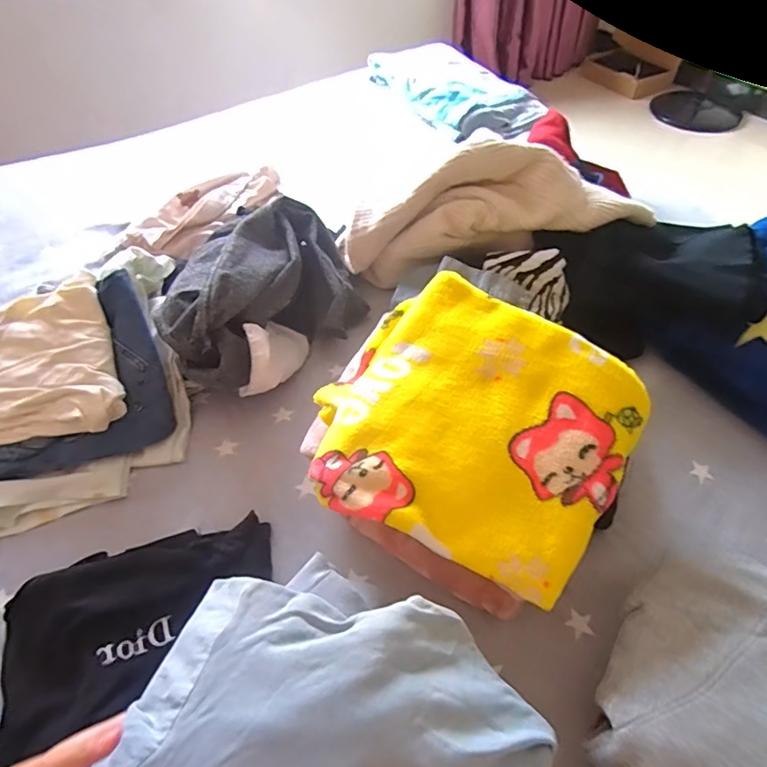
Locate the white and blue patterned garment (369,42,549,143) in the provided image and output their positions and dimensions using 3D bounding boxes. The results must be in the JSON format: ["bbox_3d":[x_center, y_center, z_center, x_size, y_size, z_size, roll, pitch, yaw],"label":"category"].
[{"bbox_3d":[0.192,-0.772,1.316,0.278,0.062,0.501,-26,55,-19],"label":"white and blue patterned garment"}]

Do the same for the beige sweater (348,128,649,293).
[{"bbox_3d":[0.157,-0.266,0.775,0.472,0.196,0.105,-9,49,17],"label":"beige sweater"}]

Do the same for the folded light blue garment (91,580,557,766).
[{"bbox_3d":[-0.042,0.254,0.357,0.295,0.066,0.221,20,54,17],"label":"folded light blue garment"}]

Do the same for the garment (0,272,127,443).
[{"bbox_3d":[-0.518,-0.007,0.680,0.319,0.057,0.231,-19,67,4],"label":"garment"}]

